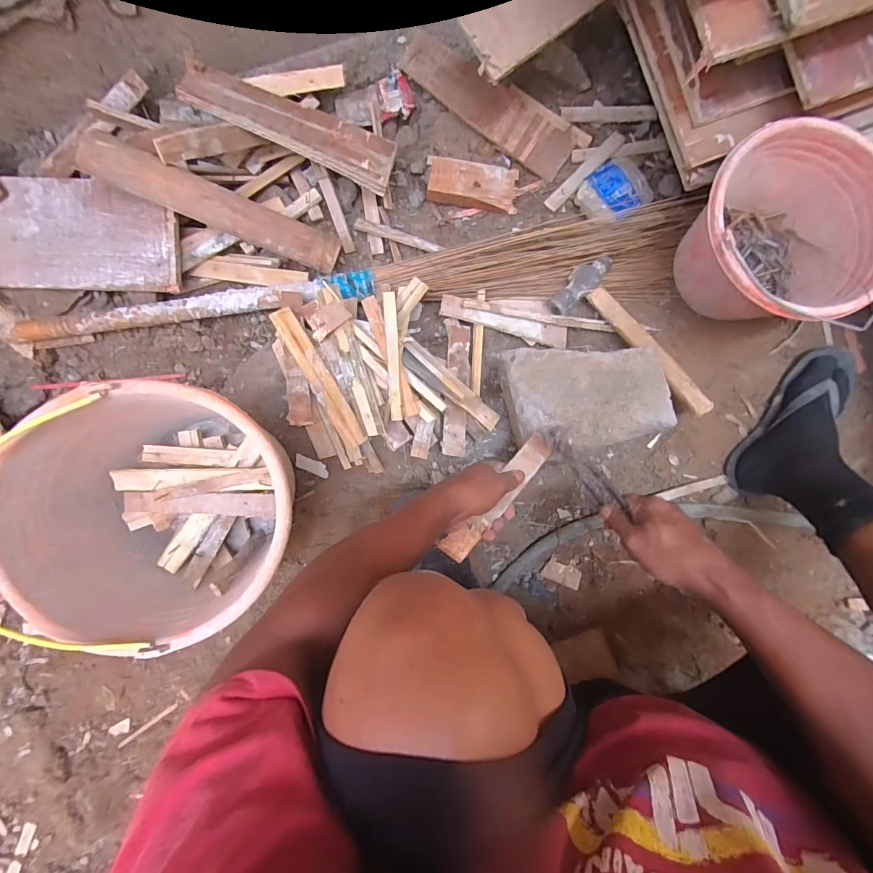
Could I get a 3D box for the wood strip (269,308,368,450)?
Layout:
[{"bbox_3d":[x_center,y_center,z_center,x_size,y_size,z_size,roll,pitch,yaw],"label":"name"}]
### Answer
[{"bbox_3d":[-0.173,-0.087,0.621,0.032,0.009,0.227,-32,90,-14],"label":"wood strip"}]

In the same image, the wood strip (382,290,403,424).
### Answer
[{"bbox_3d":[-0.061,-0.112,0.583,0.018,0.011,0.177,-4,87,3],"label":"wood strip"}]

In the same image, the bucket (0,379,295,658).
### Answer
[{"bbox_3d":[-0.314,0.092,0.509,0.312,0.228,0.274,-36,86,1],"label":"bucket"}]

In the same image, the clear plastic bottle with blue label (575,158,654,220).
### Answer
[{"bbox_3d":[0.294,-0.408,0.697,0.112,0.017,0.095,-33,86,1],"label":"clear plastic bottle with blue label"}]

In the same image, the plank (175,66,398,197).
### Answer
[{"bbox_3d":[-0.212,-0.467,0.630,0.297,0.030,0.084,17,88,-14],"label":"plank"}]

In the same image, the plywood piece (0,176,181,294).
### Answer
[{"bbox_3d":[-0.556,-0.316,0.647,0.313,0.018,0.158,2,87,3],"label":"plywood piece"}]

